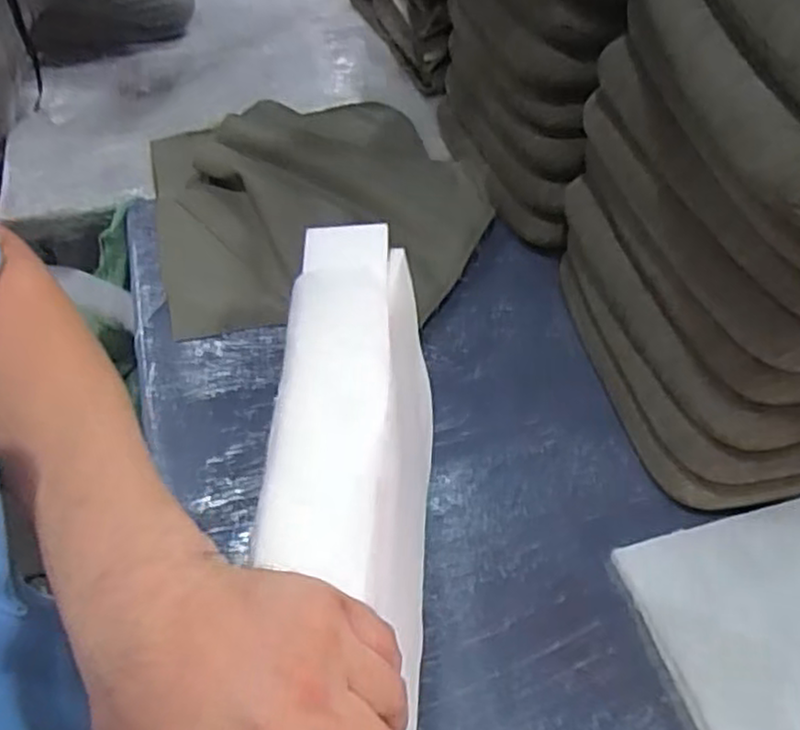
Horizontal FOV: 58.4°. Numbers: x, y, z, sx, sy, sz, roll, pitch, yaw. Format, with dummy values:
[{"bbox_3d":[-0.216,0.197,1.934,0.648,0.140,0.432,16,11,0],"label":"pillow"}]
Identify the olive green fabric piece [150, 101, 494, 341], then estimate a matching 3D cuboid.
[{"bbox_3d":[-0.131,-0.272,1.165,0.513,0.040,0.531,-10,54,-11],"label":"olive green fabric piece"}]

